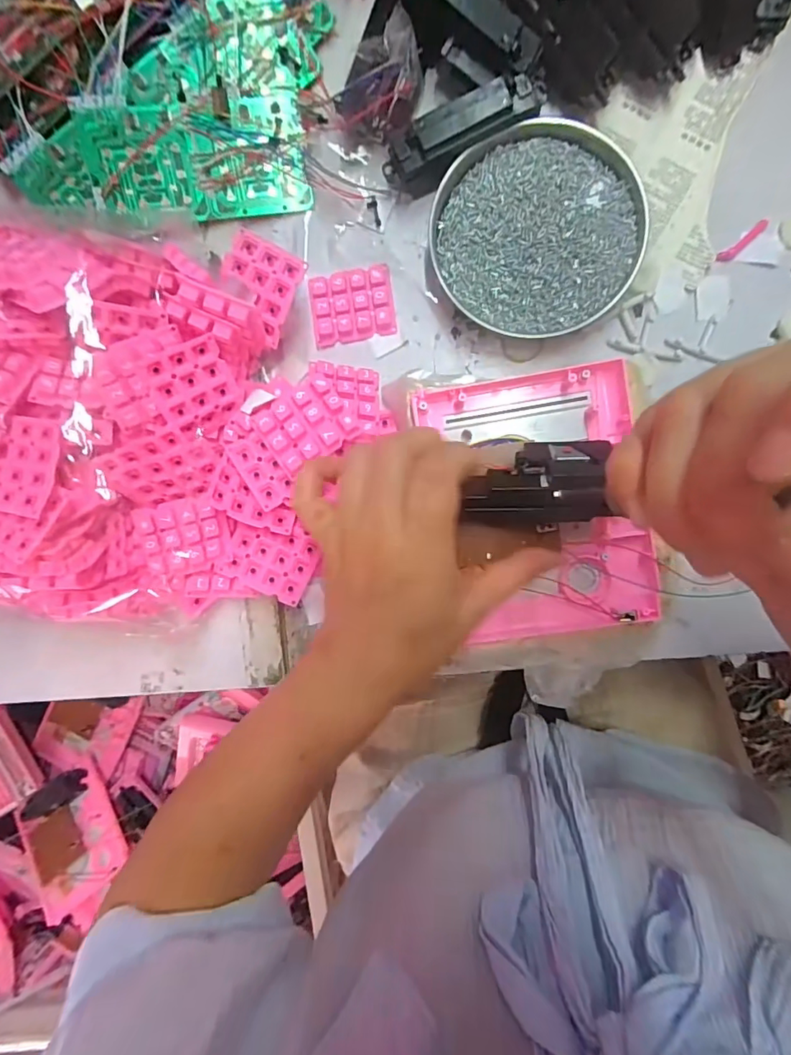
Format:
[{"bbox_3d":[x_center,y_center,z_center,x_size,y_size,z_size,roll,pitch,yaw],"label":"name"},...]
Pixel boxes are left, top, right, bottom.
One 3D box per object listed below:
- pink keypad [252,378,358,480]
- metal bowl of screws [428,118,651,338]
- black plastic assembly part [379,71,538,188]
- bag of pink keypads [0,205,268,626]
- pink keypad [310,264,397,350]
[{"bbox_3d":[-0.060,-0.067,0.315,0.056,0.013,0.049,-37,89,6],"label":"pink keypad"},{"bbox_3d":[0.093,-0.197,0.325,0.133,0.022,0.129,-2,92,5],"label":"metal bowl of screws"},{"bbox_3d":[0.042,-0.255,0.316,0.100,0.037,0.025,-22,91,6],"label":"black plastic assembly part"},{"bbox_3d":[-0.209,-0.069,0.317,0.214,0.078,0.246,11,94,5],"label":"bag of pink keypads"},{"bbox_3d":[-0.031,-0.160,0.347,0.058,0.005,0.047,-9,92,5],"label":"pink keypad"}]

